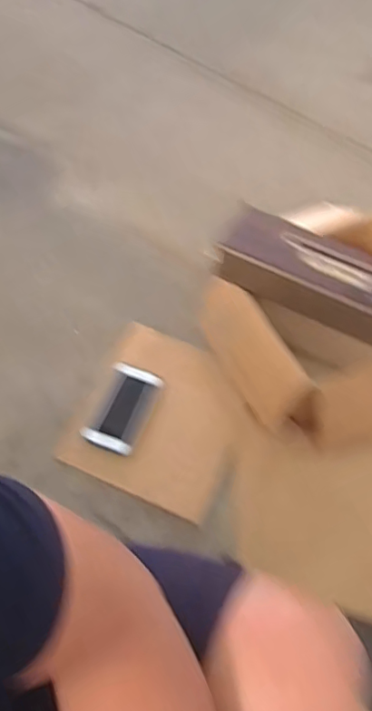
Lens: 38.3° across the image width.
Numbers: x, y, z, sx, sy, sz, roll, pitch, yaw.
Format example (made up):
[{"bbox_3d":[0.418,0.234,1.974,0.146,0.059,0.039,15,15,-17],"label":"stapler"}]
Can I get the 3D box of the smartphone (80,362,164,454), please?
[{"bbox_3d":[-0.103,0.087,0.892,0.084,0.013,0.148,19,63,11],"label":"smartphone"}]

